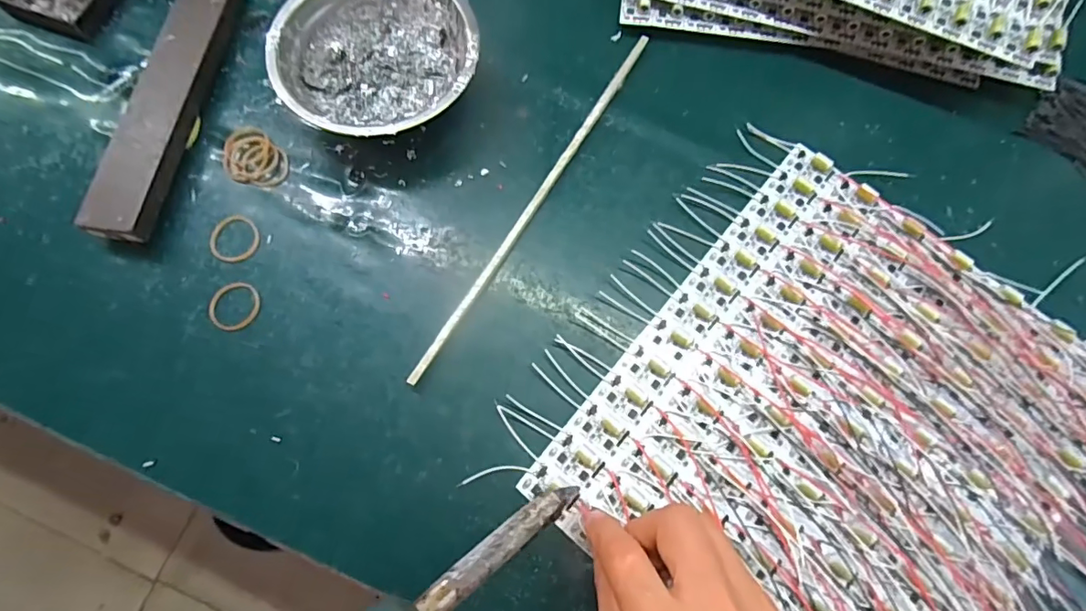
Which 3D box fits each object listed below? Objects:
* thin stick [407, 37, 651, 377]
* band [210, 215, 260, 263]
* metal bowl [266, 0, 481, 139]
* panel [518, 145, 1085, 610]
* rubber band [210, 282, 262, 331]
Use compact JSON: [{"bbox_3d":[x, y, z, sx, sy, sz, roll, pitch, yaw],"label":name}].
[{"bbox_3d":[-0.003,-0.069,0.328,0.007,0.008,0.275,31,76,7],"label":"thin stick"},{"bbox_3d":[-0.192,-0.042,0.320,0.029,0.004,0.030,0,75,-1],"label":"band"},{"bbox_3d":[-0.103,-0.156,0.333,0.122,0.041,0.122,0,75,-1],"label":"metal bowl"},{"bbox_3d":[0.199,0.089,0.289,0.311,0.011,0.286,39,78,9],"label":"panel"},{"bbox_3d":[-0.187,0.000,0.310,0.028,0.004,0.030,0,75,-1],"label":"rubber band"}]

